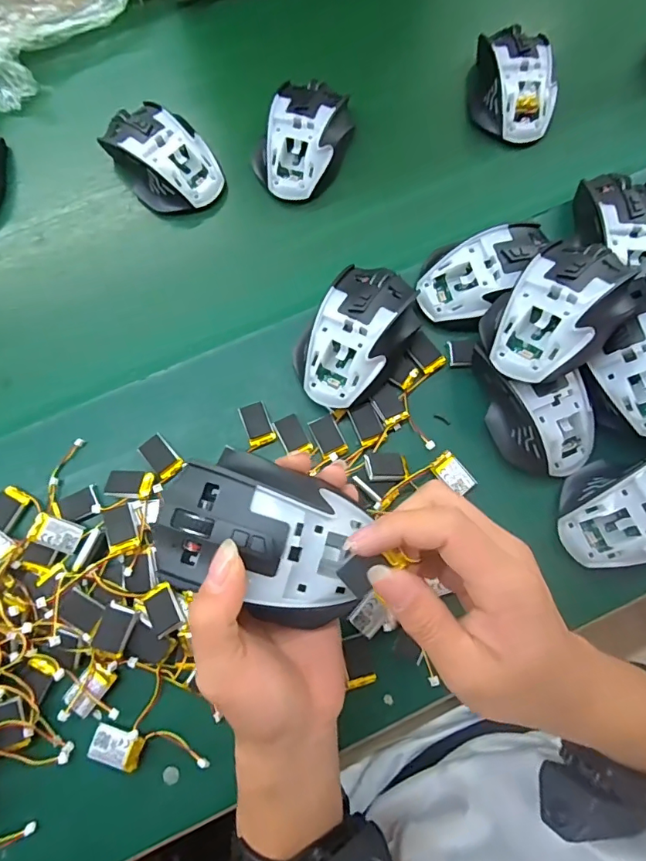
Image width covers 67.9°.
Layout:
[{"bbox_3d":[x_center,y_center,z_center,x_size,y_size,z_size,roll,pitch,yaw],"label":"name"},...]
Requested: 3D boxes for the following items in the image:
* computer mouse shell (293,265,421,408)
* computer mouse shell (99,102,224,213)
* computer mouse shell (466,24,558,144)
[{"bbox_3d":[0.027,-0.072,0.359,0.072,0.044,0.116,26,77,7],"label":"computer mouse shell"},{"bbox_3d":[-0.138,-0.236,0.414,0.069,0.037,0.100,-41,79,-9],"label":"computer mouse shell"},{"bbox_3d":[0.172,-0.313,0.434,0.068,0.042,0.102,5,76,2],"label":"computer mouse shell"}]

